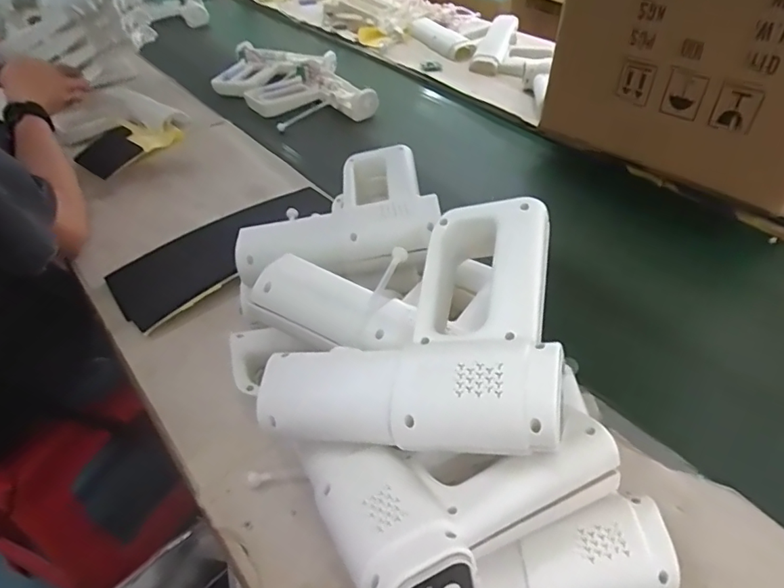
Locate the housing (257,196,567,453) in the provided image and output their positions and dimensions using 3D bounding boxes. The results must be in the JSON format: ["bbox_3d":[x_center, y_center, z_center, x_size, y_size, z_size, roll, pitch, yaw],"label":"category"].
[{"bbox_3d":[0.016,0.020,0.376,0.206,0.086,0.179,5,45,9],"label":"housing"}]

